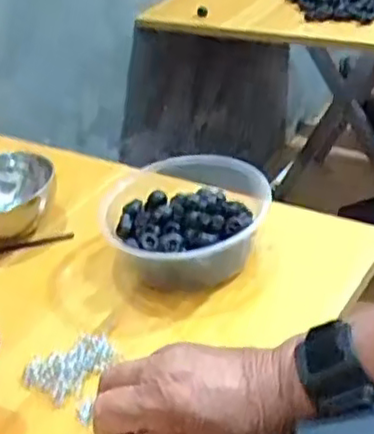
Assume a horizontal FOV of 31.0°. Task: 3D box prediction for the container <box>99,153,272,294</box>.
[{"bbox_3d":[-0.002,0.010,0.584,0.136,0.065,0.137,0,36,9],"label":"container"}]

